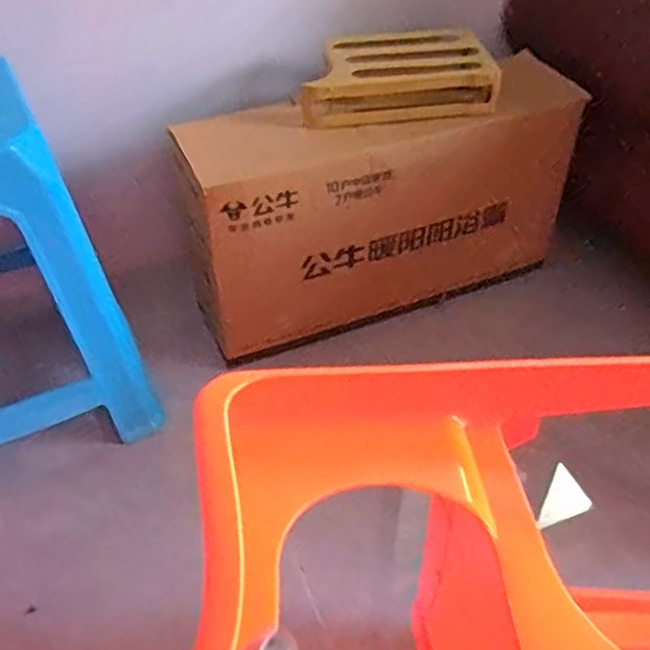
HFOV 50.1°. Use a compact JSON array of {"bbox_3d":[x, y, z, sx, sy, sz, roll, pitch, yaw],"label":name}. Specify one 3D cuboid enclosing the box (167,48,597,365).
[{"bbox_3d":[0.088,-0.197,1.136,0.623,0.313,0.182,-17,45,-17],"label":"box"}]

